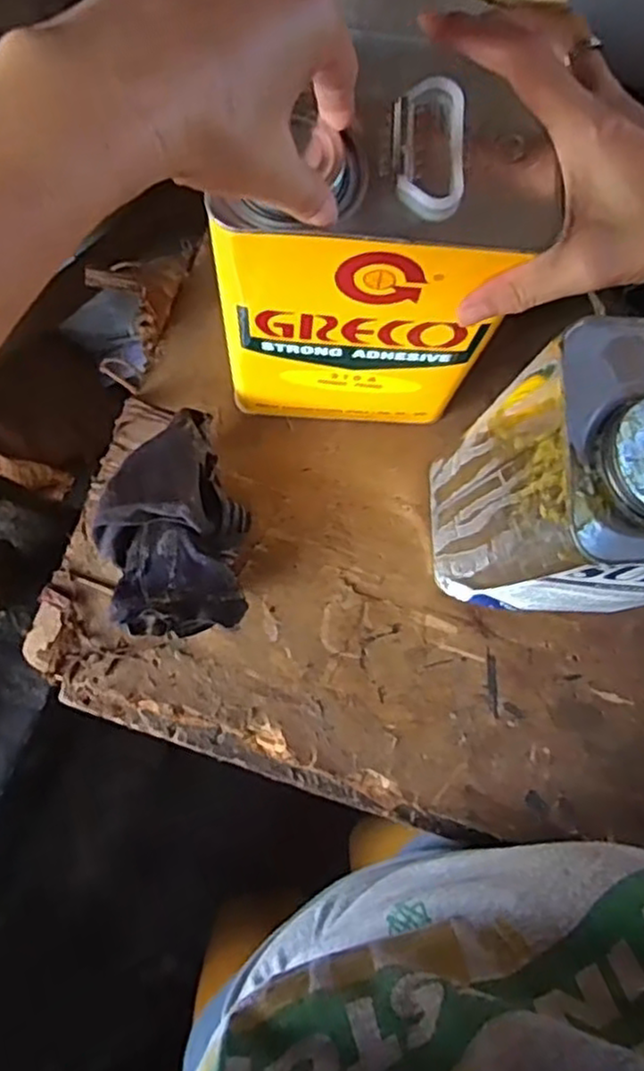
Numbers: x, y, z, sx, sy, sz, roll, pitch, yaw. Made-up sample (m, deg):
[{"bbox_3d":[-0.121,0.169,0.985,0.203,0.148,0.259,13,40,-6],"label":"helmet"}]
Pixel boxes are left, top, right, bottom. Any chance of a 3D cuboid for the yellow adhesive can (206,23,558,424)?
[{"bbox_3d":[0.024,-0.150,0.415,0.143,0.213,0.096,5,79,1],"label":"yellow adhesive can"}]

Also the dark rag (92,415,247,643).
[{"bbox_3d":[-0.098,-0.008,0.472,0.092,0.066,0.145,-2,79,-1],"label":"dark rag"}]

